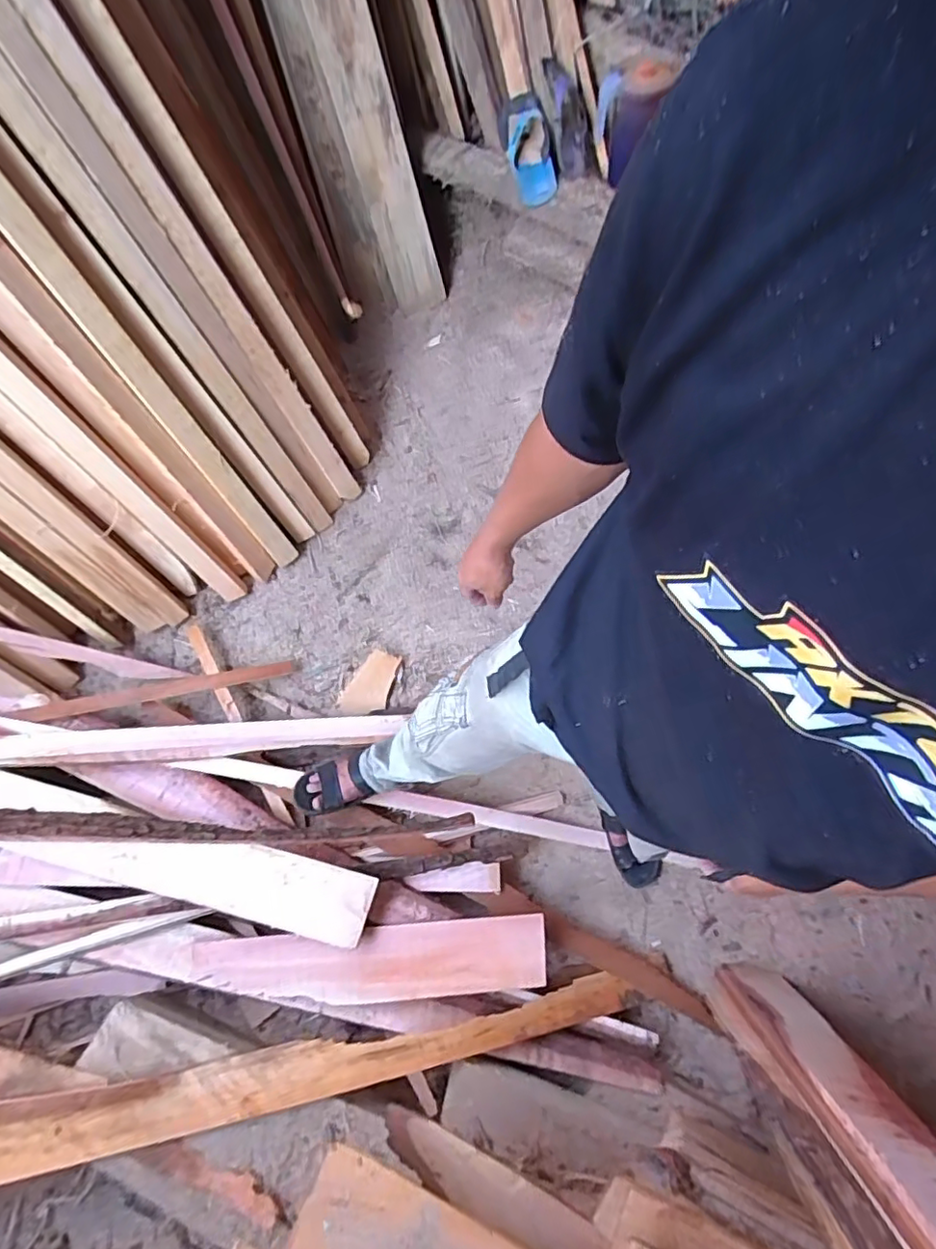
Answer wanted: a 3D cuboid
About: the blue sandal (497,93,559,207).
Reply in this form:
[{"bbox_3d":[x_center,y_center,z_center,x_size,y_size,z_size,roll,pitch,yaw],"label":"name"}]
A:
[{"bbox_3d":[0.148,-1.194,1.485,0.121,0.066,0.272,-8,83,-6],"label":"blue sandal"}]

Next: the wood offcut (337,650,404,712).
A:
[{"bbox_3d":[-0.229,0.136,1.384,0.100,0.028,0.165,20,67,5],"label":"wood offcut"}]

